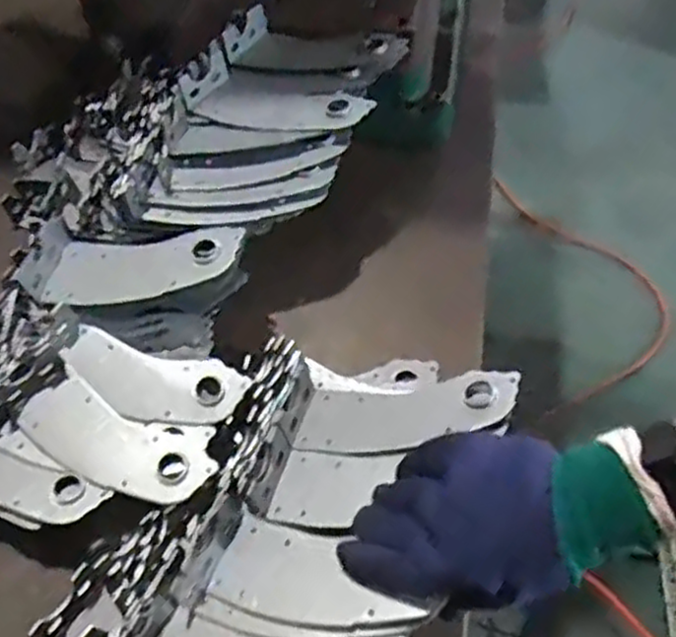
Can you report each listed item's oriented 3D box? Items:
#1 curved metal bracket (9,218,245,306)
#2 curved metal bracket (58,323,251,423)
[{"bbox_3d":[-0.182,-0.049,0.673,0.186,0.032,0.089,6,57,6],"label":"curved metal bracket"},{"bbox_3d":[-0.160,0.050,0.639,0.157,0.013,0.059,13,57,10],"label":"curved metal bracket"}]

